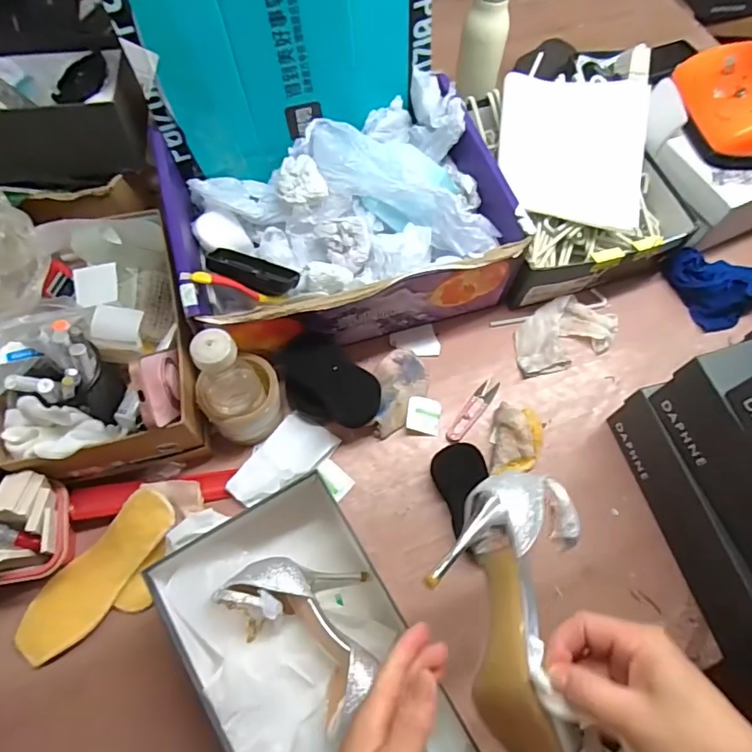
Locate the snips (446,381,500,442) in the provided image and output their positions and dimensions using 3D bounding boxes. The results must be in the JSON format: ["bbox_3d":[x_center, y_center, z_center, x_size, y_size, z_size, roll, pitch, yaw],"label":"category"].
[{"bbox_3d":[0.123,0.044,0.657,0.023,0.008,0.098,36,70,13],"label":"snips"}]

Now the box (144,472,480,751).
[{"bbox_3d":[-0.059,0.259,0.480,0.176,0.085,0.302,-30,70,-14],"label":"box"}]

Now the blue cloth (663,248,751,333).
[{"bbox_3d":[0.504,-0.131,0.734,0.164,0.045,0.119,-12,67,-7],"label":"blue cloth"}]

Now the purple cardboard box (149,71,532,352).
[{"bbox_3d":[-0.048,-0.195,0.665,0.389,0.129,0.279,-18,68,-10],"label":"purple cardboard box"}]

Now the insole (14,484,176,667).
[{"bbox_3d":[-0.293,0.209,0.547,0.065,0.018,0.200,43,84,5],"label":"insole"}]

